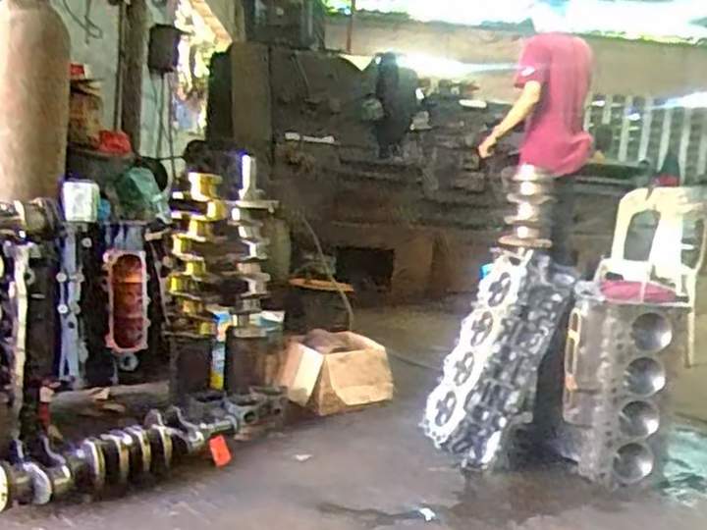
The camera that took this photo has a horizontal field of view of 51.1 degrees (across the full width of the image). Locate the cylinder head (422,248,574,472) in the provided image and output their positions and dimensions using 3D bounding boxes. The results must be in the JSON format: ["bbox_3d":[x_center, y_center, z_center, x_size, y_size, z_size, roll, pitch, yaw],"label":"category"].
[{"bbox_3d":[0.342,0.221,1.775,0.126,0.521,0.193,25,-1,-23],"label":"cylinder head"}]

